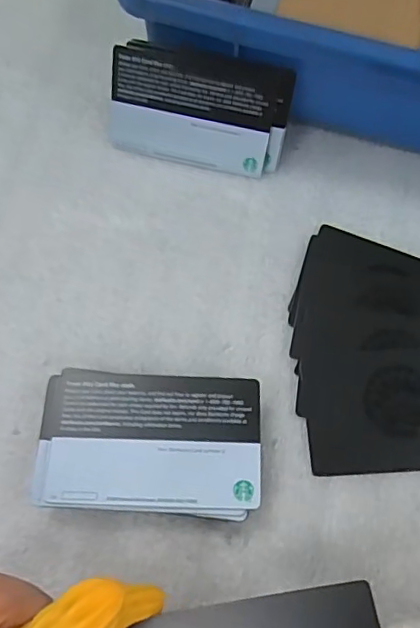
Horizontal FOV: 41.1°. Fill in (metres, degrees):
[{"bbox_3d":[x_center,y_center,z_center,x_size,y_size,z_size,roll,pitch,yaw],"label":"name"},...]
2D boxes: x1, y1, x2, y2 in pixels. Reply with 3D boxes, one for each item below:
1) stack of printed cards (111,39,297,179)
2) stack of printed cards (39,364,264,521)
[{"bbox_3d":[-0.006,-0.106,0.291,0.091,0.057,0.007,13,37,4],"label":"stack of printed cards"},{"bbox_3d":[-0.025,0.055,0.239,0.090,0.020,0.056,4,68,0],"label":"stack of printed cards"}]

